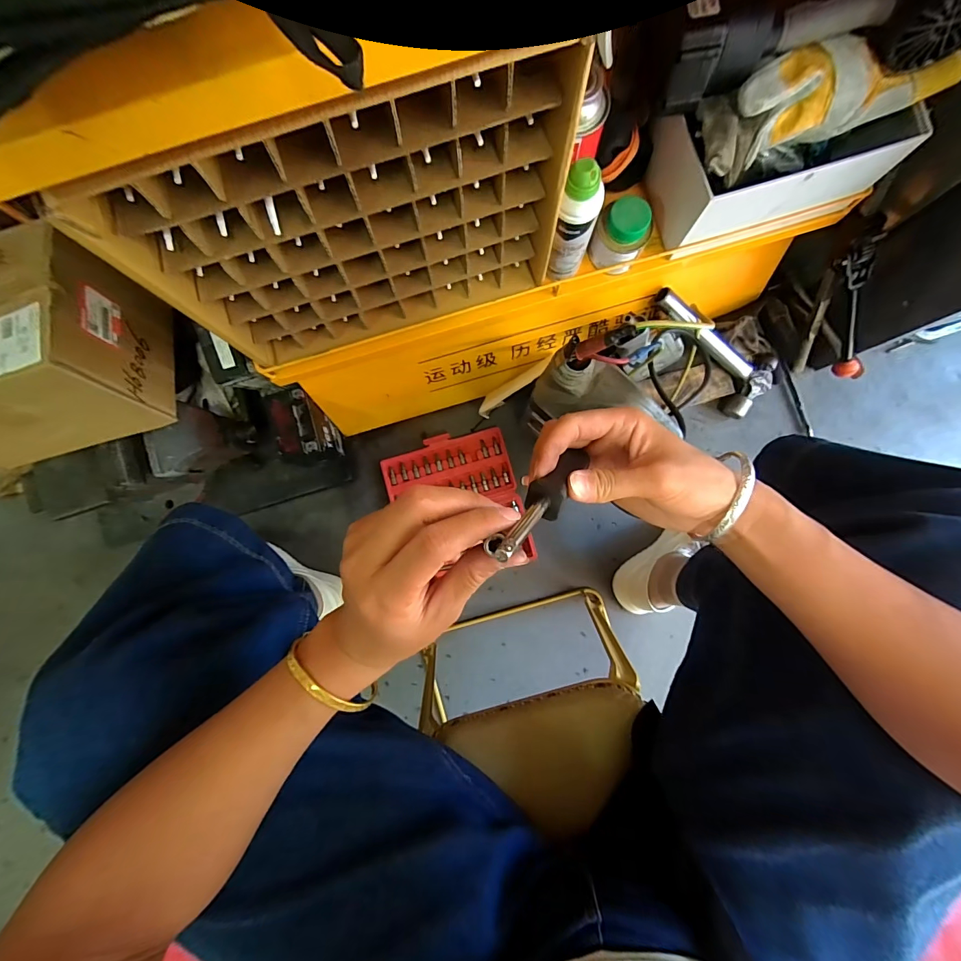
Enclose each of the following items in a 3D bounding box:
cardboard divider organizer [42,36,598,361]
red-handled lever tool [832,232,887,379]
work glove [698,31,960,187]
[{"bbox_3d":[-0.105,-0.232,0.400,0.376,0.271,0.052,-16,86,1],"label":"cardboard divider organizer"},{"bbox_3d":[0.556,-0.250,0.607,0.034,0.034,0.217,-32,126,0],"label":"red-handled lever tool"},{"bbox_3d":[0.337,-0.386,0.411,0.243,0.053,0.077,-19,86,1],"label":"work glove"}]

